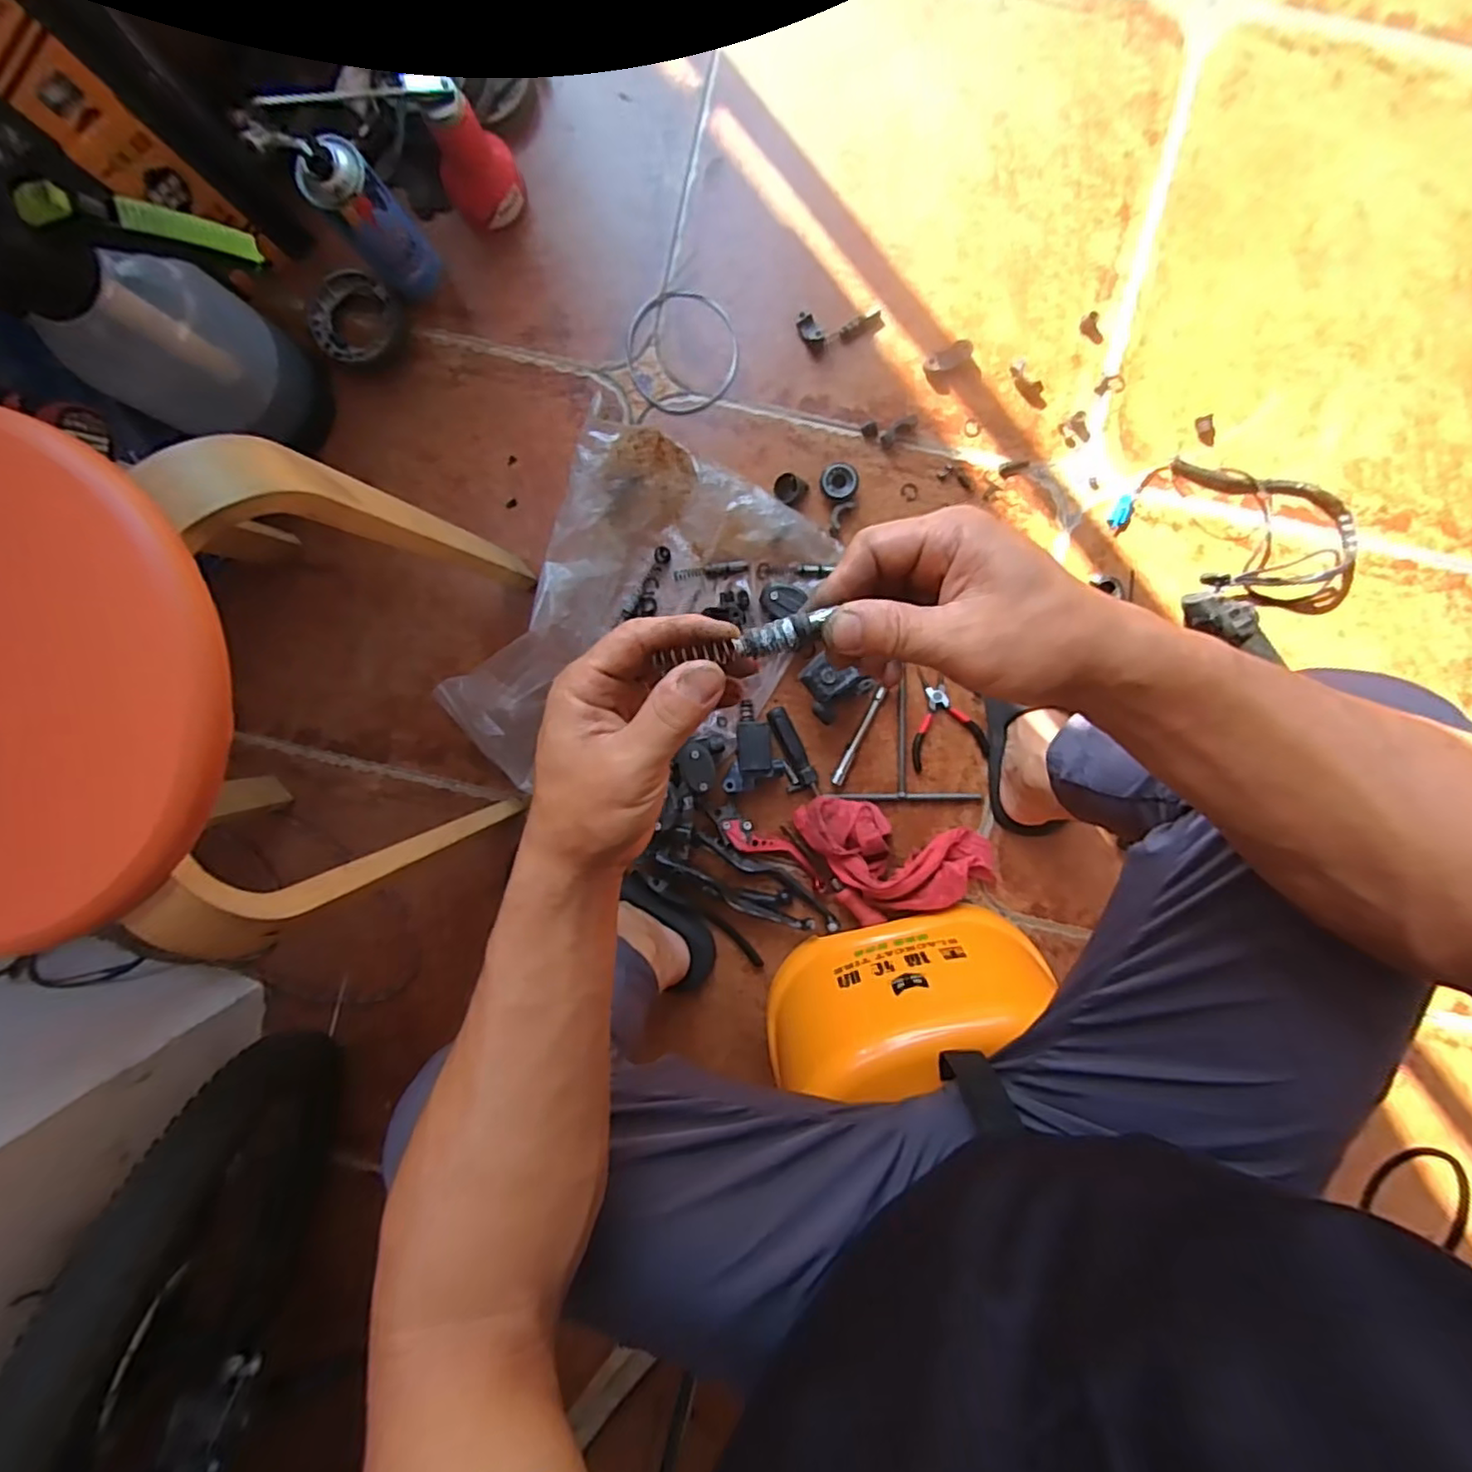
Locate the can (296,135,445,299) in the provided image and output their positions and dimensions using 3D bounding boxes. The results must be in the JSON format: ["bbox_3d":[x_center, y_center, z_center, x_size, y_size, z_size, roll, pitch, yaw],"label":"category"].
[{"bbox_3d":[-0.357,-0.510,0.665,0.060,0.162,0.057,0,95,4],"label":"can"}]

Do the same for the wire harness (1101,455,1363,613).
[{"bbox_3d":[0.543,-0.218,0.714,0.260,0.030,0.138,10,96,4],"label":"wire harness"}]

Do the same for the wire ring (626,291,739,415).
[{"bbox_3d":[-0.060,-0.428,0.738,0.124,0.004,0.129,0,95,4],"label":"wire ring"}]

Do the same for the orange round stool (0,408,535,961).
[{"bbox_3d":[-0.407,-0.050,0.537,0.318,0.416,0.300,5,95,1],"label":"orange round stool"}]

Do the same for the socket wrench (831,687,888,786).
[{"bbox_3d":[0.142,0.001,0.760,0.014,0.016,0.123,26,97,2],"label":"socket wrench"}]

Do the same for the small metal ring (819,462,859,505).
[{"bbox_3d":[0.116,-0.282,0.736,0.043,0.024,0.042,0,95,4],"label":"small metal ring"}]

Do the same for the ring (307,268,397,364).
[{"bbox_3d":[-0.428,-0.466,0.740,0.085,0.033,0.093,0,95,4],"label":"ring"}]

